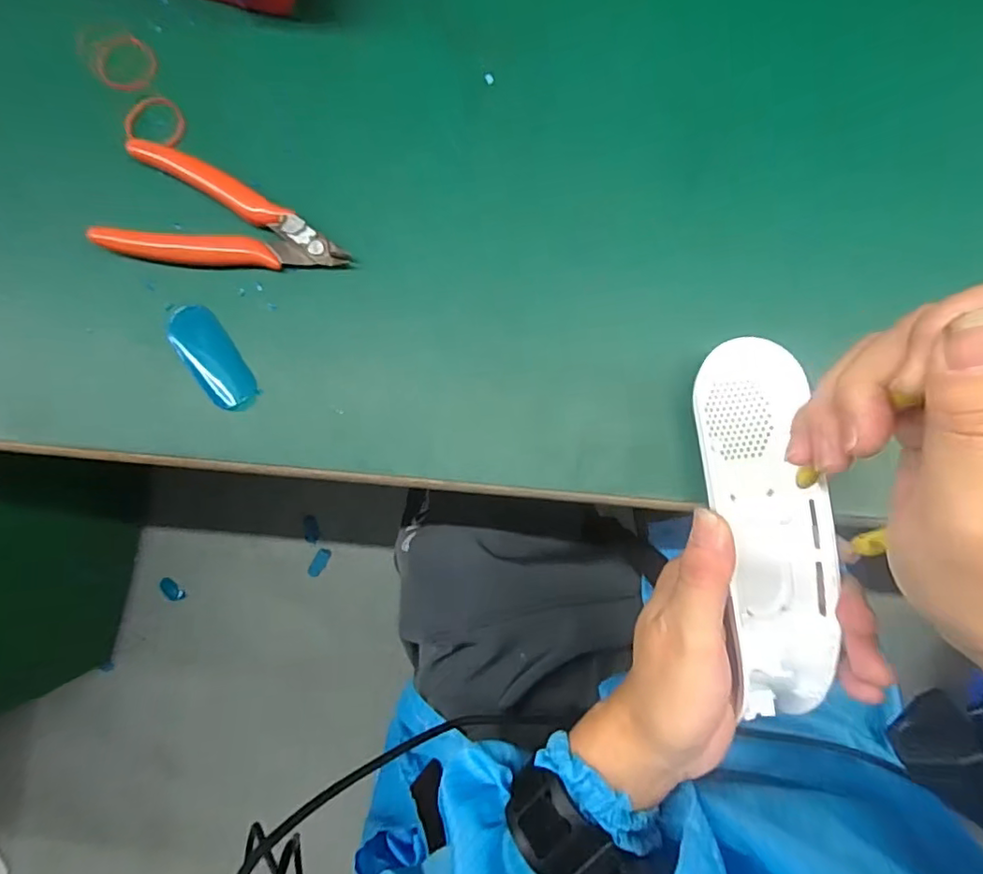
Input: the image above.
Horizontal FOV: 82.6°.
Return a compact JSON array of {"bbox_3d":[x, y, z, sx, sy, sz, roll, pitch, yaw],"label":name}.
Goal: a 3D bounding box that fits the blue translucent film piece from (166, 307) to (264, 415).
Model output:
[{"bbox_3d":[-0.138,-0.038,0.278,0.025,0.008,0.057,-36,90,8],"label":"blue translucent film piece"}]

